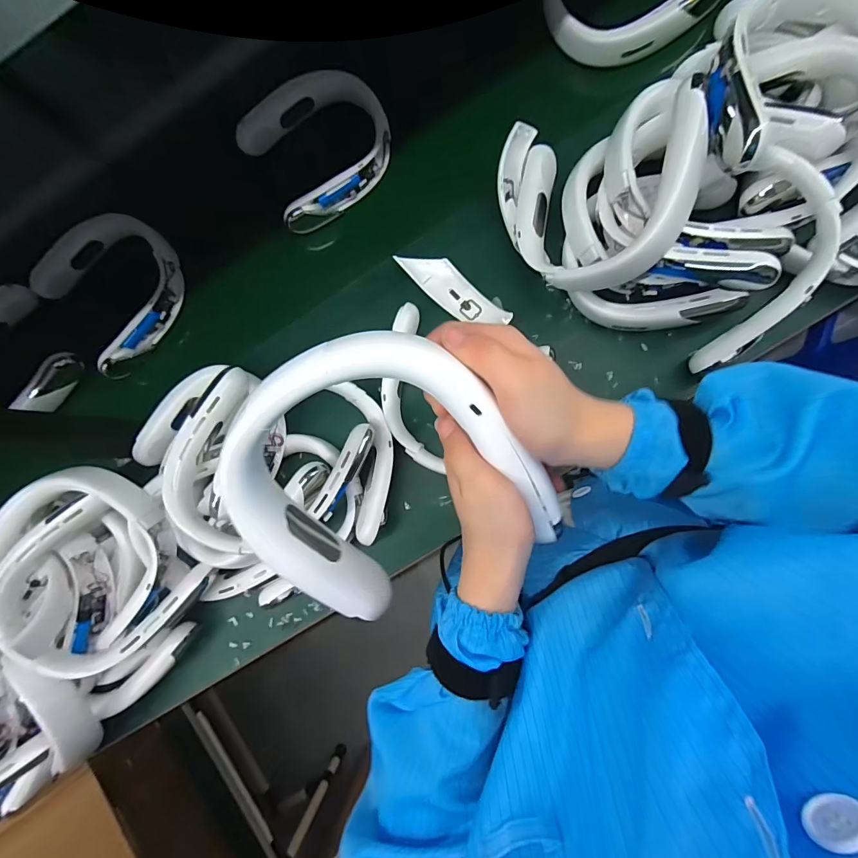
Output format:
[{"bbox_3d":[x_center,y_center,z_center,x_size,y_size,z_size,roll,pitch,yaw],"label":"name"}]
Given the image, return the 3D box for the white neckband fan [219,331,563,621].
[{"bbox_3d":[-0.032,0.037,0.271,0.180,0.037,0.191,-32,118,14],"label":"white neckband fan"}]

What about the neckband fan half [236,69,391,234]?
[{"bbox_3d":[-0.159,-0.412,0.603,0.193,0.049,0.173,-33,84,5],"label":"neckband fan half"}]

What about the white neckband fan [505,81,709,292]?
[{"bbox_3d":[0.187,-0.266,0.491,0.233,0.062,0.190,19,107,44],"label":"white neckband fan"}]

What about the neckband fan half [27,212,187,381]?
[{"bbox_3d":[-0.481,-0.219,0.634,0.189,0.060,0.207,41,93,7],"label":"neckband fan half"}]

